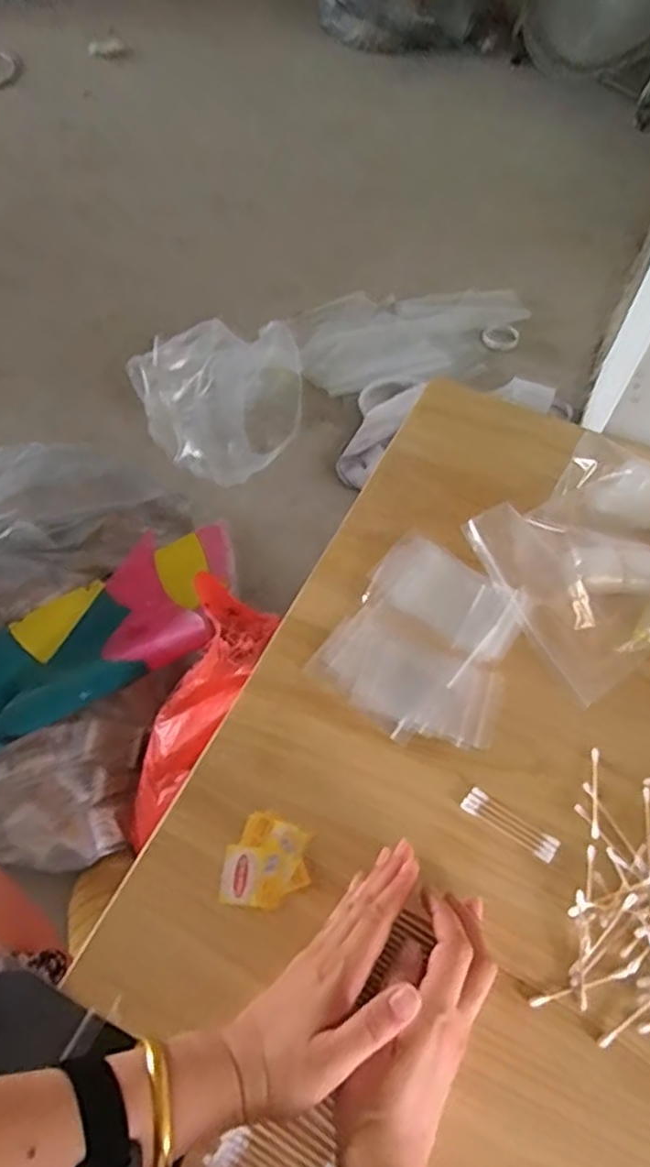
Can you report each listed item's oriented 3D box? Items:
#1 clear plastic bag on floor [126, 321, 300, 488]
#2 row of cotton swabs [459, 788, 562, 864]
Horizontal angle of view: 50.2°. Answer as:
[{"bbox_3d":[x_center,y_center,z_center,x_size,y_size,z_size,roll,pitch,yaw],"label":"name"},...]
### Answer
[{"bbox_3d":[-0.188,-0.352,1.330,0.312,0.238,0.278,-16,59,-12],"label":"clear plastic bag on floor"},{"bbox_3d":[0.138,0.179,0.517,0.072,0.004,0.020,32,64,16],"label":"row of cotton swabs"}]

